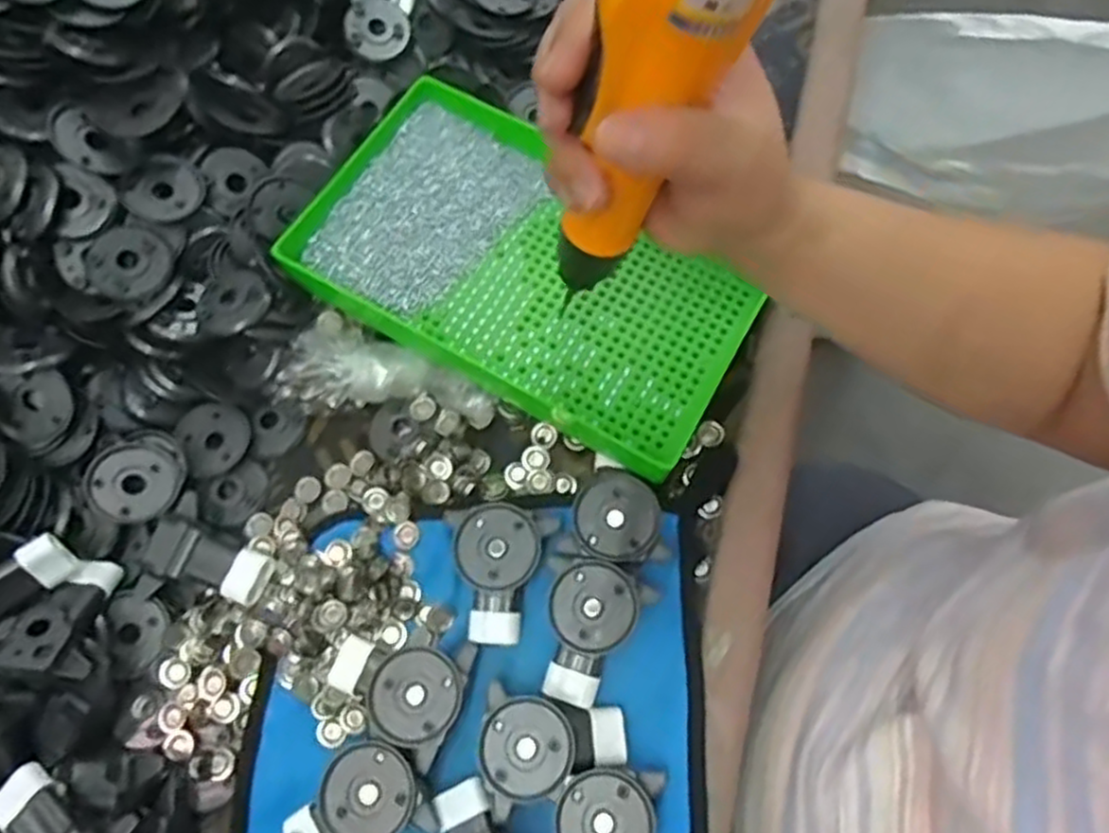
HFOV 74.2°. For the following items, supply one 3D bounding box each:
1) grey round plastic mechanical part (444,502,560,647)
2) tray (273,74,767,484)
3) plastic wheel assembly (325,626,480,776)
[{"bbox_3d":[-0.031,0.078,0.365,0.052,0.019,0.065,8,71,5],"label":"grey round plastic mechanical part"},{"bbox_3d":[-0.014,-0.086,0.412,0.243,0.027,0.147,27,74,11],"label":"tray"},{"bbox_3d":[-0.074,0.124,0.351,0.066,0.022,0.054,27,74,11],"label":"plastic wheel assembly"}]

